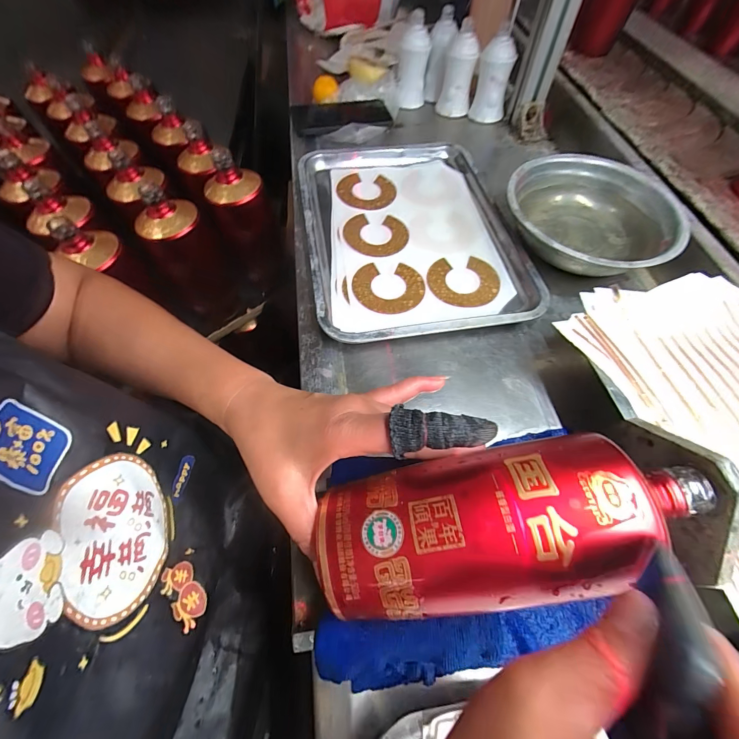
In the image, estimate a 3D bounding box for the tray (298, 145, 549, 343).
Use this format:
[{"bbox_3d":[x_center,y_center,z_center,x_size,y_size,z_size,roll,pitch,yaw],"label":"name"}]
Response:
[{"bbox_3d":[0.046,-0.189,0.440,0.247,0.028,0.341,-9,60,-3],"label":"tray"}]

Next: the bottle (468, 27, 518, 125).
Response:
[{"bbox_3d":[0.206,-0.474,0.571,0.052,0.124,0.055,19,65,14],"label":"bottle"}]

